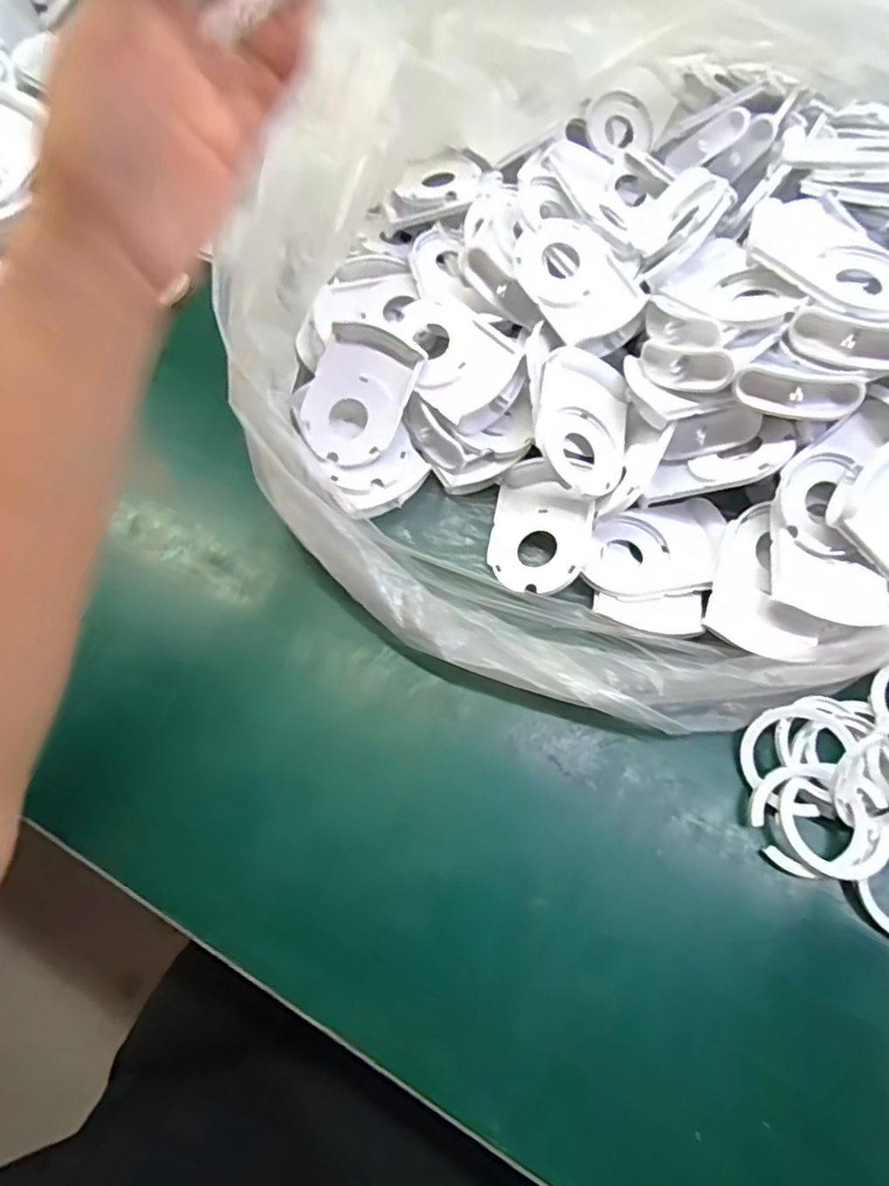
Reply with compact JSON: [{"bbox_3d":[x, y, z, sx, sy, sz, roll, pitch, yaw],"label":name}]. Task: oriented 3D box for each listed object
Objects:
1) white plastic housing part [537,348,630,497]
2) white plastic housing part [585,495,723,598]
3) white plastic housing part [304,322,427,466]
[{"bbox_3d":[0.076,-0.092,0.360,0.056,0.020,0.083,20,69,-21],"label":"white plastic housing part"},{"bbox_3d":[0.117,-0.026,0.355,0.076,0.022,0.055,-3,66,-2],"label":"white plastic housing part"},{"bbox_3d":[-0.050,-0.114,0.375,0.057,0.016,0.079,24,95,8],"label":"white plastic housing part"}]

